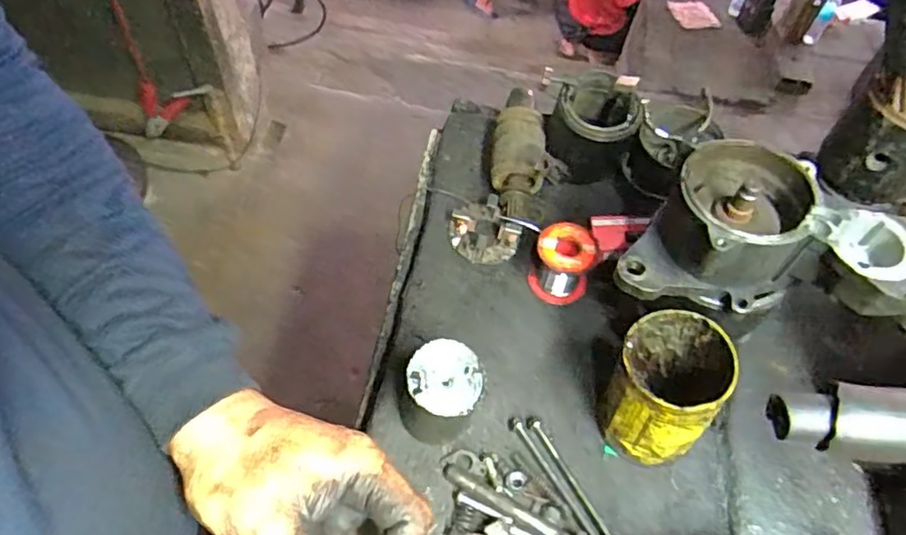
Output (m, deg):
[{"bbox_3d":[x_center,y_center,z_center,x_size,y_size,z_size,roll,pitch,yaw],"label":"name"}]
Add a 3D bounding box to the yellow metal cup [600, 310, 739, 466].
[{"bbox_3d":[0.151,0.089,0.455,0.073,0.114,0.074,2,57,-3],"label":"yellow metal cup"}]

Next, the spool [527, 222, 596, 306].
[{"bbox_3d":[0.097,-0.003,0.549,0.050,0.057,0.046,2,57,-3],"label":"spool"}]

